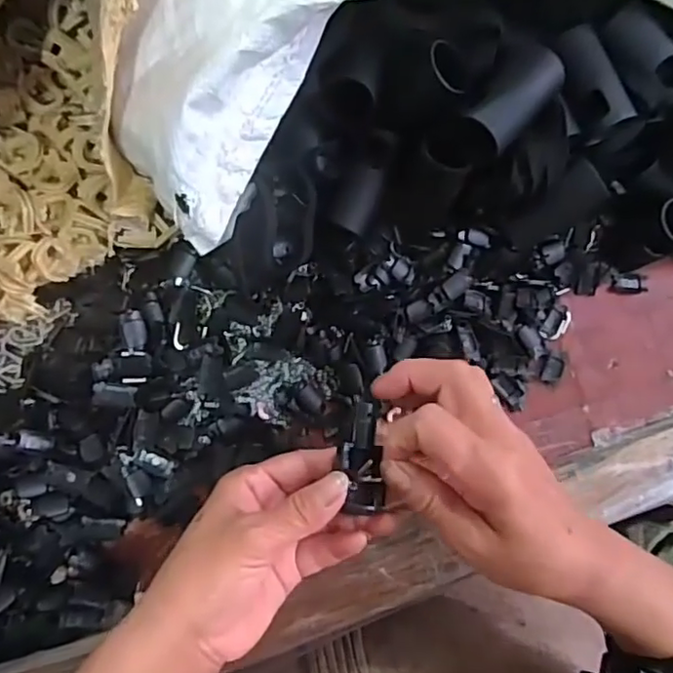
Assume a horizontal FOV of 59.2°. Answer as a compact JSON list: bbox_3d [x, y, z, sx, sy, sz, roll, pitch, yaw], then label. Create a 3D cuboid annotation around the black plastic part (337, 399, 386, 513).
[{"bbox_3d":[0.013,0.059,0.290,0.021,0.017,0.051,-2,83,-6],"label":"black plastic part"}]

